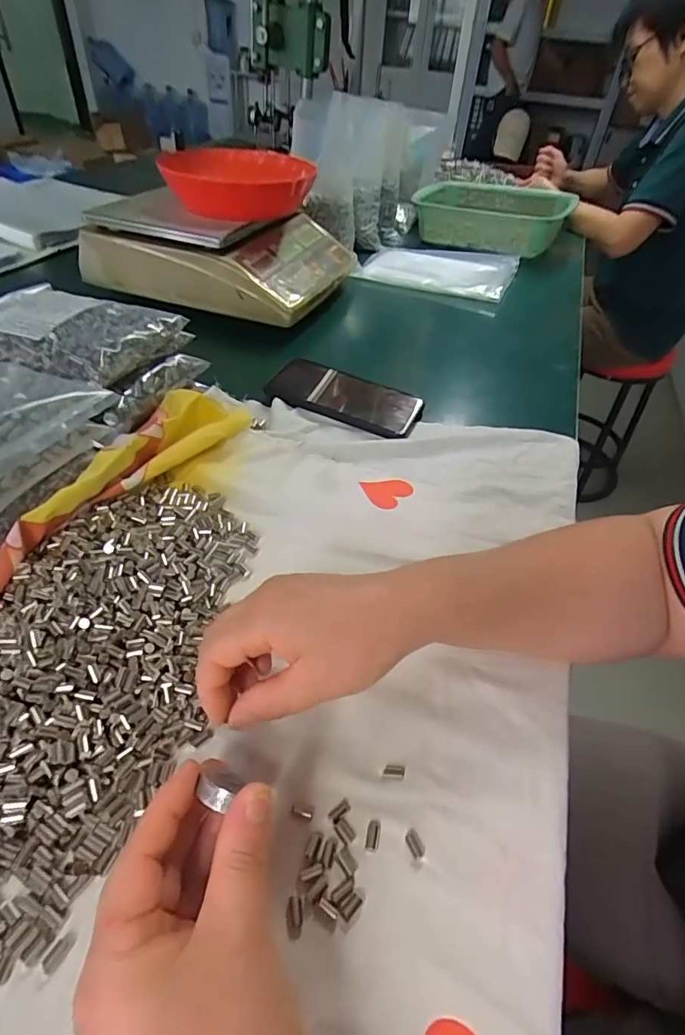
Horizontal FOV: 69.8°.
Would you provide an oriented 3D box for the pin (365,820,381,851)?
[{"bbox_3d":[0.016,0.159,0.246,0.007,0.004,0.013,11,45,5],"label":"pin"}]

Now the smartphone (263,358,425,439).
[{"bbox_3d":[0.004,-0.134,0.532,0.166,0.016,0.082,19,46,13],"label":"smartphone"}]

